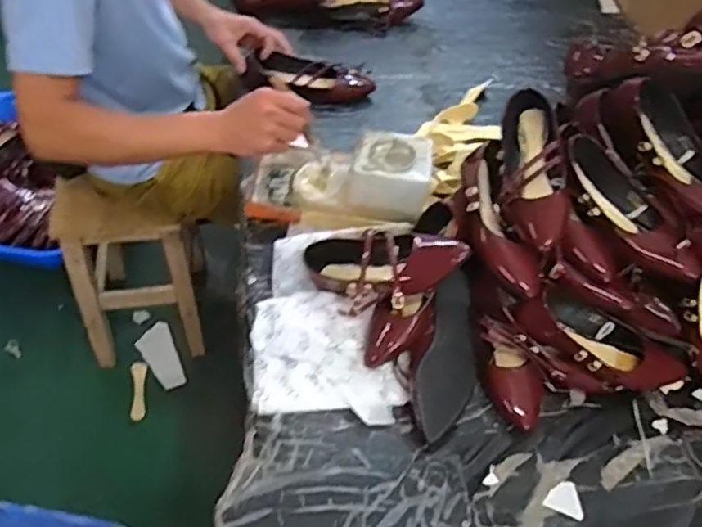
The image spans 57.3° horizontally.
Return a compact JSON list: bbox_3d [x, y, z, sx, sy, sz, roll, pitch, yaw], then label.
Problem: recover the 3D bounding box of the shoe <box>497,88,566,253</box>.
[{"bbox_3d":[0.235,-0.124,0.839,0.077,0.066,0.222,3,65,-3],"label":"shoe"}]

